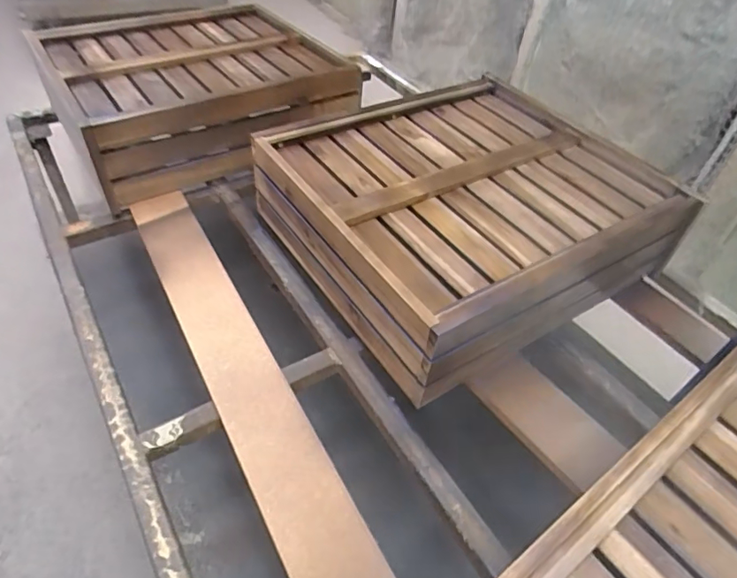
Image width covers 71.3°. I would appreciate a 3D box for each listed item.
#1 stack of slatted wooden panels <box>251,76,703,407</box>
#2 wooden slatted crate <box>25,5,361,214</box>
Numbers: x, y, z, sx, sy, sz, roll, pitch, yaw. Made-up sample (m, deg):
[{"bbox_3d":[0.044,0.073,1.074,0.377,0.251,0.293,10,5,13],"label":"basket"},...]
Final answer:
[{"bbox_3d":[0.174,-0.163,0.935,0.603,0.163,0.541,-24,53,-26],"label":"stack of slatted wooden panels"},{"bbox_3d":[-0.406,-0.474,1.219,0.589,0.167,0.549,-24,53,-26],"label":"wooden slatted crate"}]

